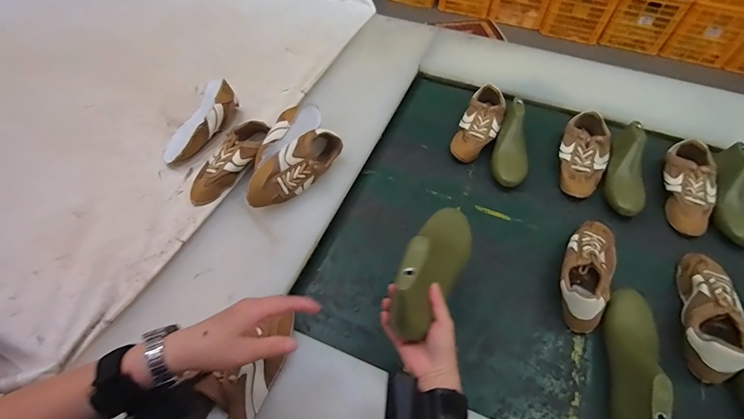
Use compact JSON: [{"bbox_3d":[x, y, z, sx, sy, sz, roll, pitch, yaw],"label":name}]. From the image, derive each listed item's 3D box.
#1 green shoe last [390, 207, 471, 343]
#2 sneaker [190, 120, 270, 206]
[{"bbox_3d":[0.099,0.067,0.520,0.077,0.090,0.258,26,35,16],"label":"green shoe last"},{"bbox_3d":[-0.311,-0.113,0.769,0.094,0.062,0.238,23,56,14],"label":"sneaker"}]

